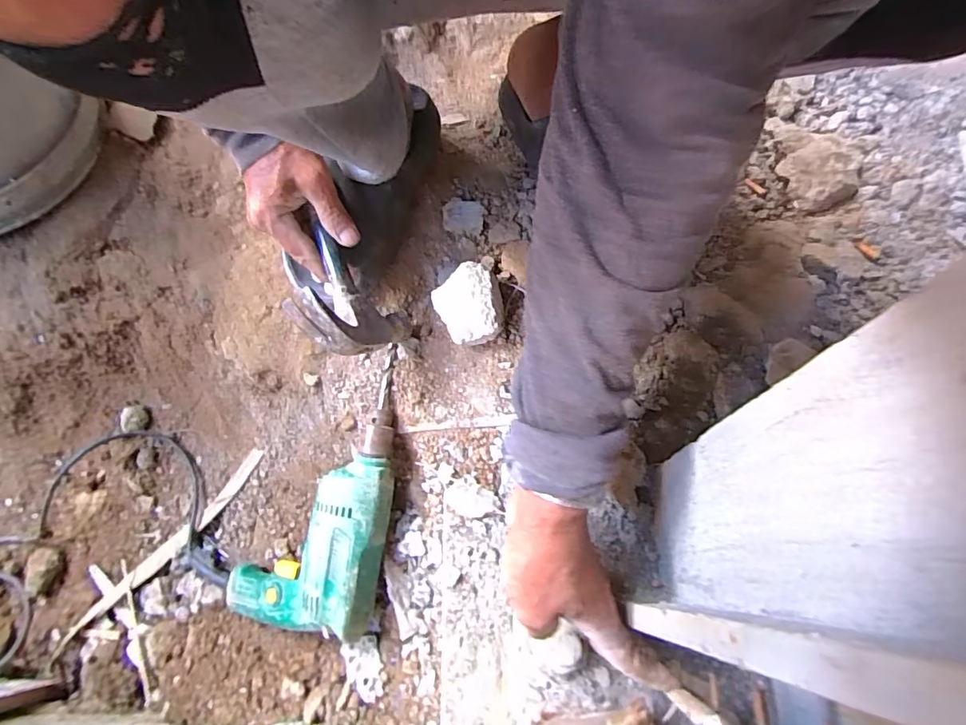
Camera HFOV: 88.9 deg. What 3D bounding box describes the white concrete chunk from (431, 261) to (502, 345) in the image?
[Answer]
[{"bbox_3d":[-0.013,-0.052,0.487,0.064,0.047,0.081,-16,67,-6],"label":"white concrete chunk"}]

